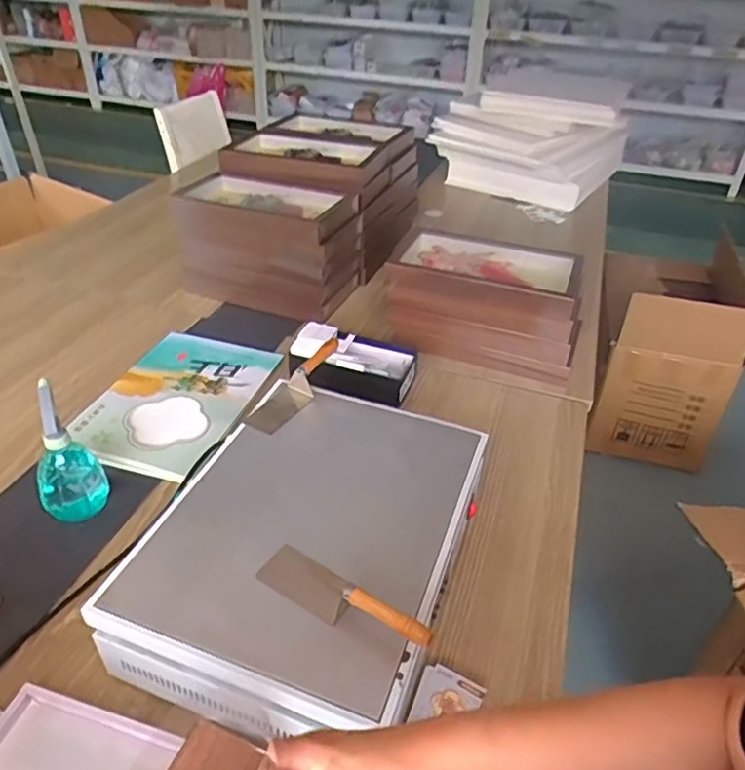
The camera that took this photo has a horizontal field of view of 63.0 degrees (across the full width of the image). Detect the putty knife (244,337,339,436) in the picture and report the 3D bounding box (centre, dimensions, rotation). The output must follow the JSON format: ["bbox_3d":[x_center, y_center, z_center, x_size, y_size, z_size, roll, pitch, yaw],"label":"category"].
[{"bbox_3d":[-0.112,0.002,0.891,0.061,0.037,0.190,24,59,26],"label":"putty knife"}]

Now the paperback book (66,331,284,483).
[{"bbox_3d":[-0.340,0.020,1.063,0.241,0.017,0.345,15,41,13],"label":"paperback book"}]

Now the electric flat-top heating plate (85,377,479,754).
[{"bbox_3d":[-0.065,0.183,0.735,0.315,0.113,0.410,14,38,14],"label":"electric flat-top heating plate"}]

